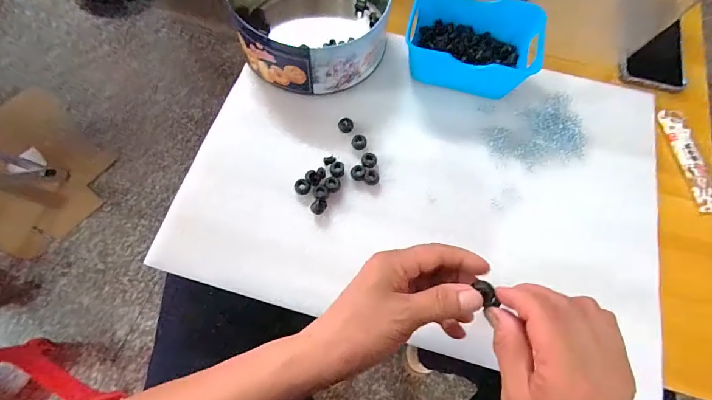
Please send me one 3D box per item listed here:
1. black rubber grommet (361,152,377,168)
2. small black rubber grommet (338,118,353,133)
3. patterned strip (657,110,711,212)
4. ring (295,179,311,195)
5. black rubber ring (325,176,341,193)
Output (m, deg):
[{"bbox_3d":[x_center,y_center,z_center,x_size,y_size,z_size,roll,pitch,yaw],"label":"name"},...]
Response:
[{"bbox_3d":[0.015,-0.045,0.414,0.018,0.007,0.020,9,69,2],"label":"black rubber grommet"},{"bbox_3d":[-0.012,-0.089,0.428,0.018,0.008,0.016,-7,69,-4],"label":"small black rubber grommet"},{"bbox_3d":[0.402,-0.050,0.433,0.025,0.006,0.133,-11,68,13],"label":"patterned strip"},{"bbox_3d":[-0.059,-0.015,0.399,0.018,0.006,0.016,24,70,8],"label":"ring"},{"bbox_3d":[-0.026,-0.017,0.401,0.017,0.005,0.018,0,69,-1],"label":"black rubber ring"}]

